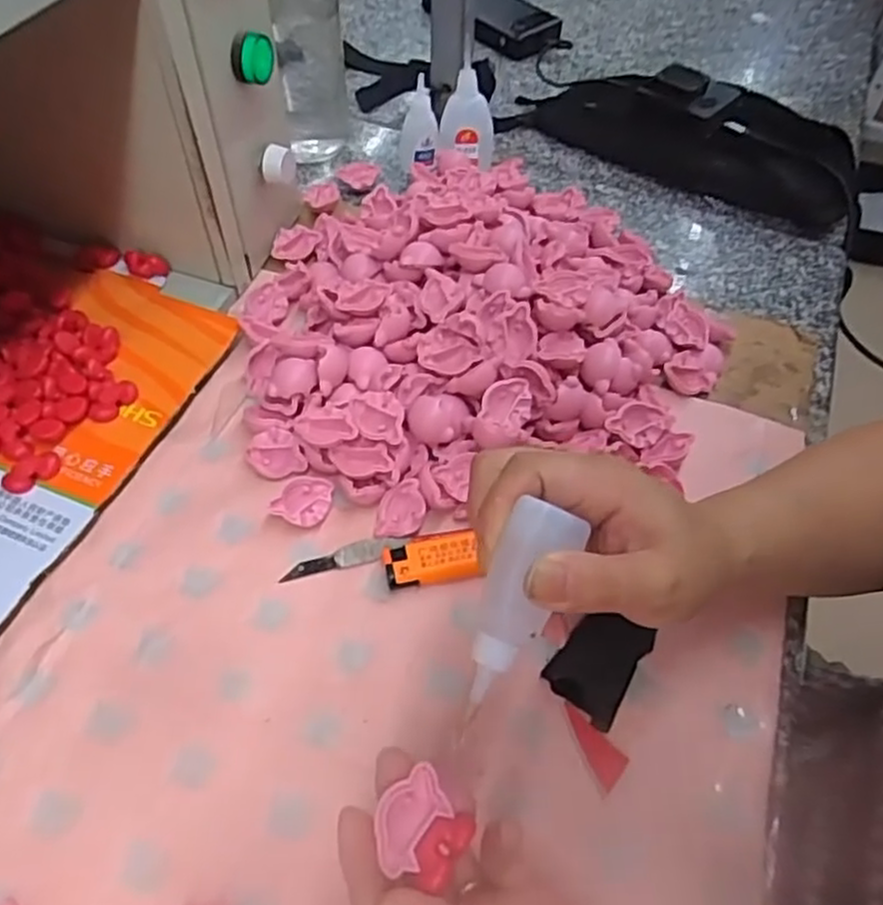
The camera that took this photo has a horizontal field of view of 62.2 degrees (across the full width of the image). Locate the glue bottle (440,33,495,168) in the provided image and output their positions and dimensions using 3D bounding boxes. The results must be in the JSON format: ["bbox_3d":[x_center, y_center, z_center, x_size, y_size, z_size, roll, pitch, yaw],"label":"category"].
[{"bbox_3d":[0.022,-0.283,0.603,0.046,0.092,0.024,7,58,0],"label":"glue bottle"}]

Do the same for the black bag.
[{"bbox_3d":[0.229,-0.299,0.669,0.300,0.048,0.139,31,61,14],"label":"black bag"}]

